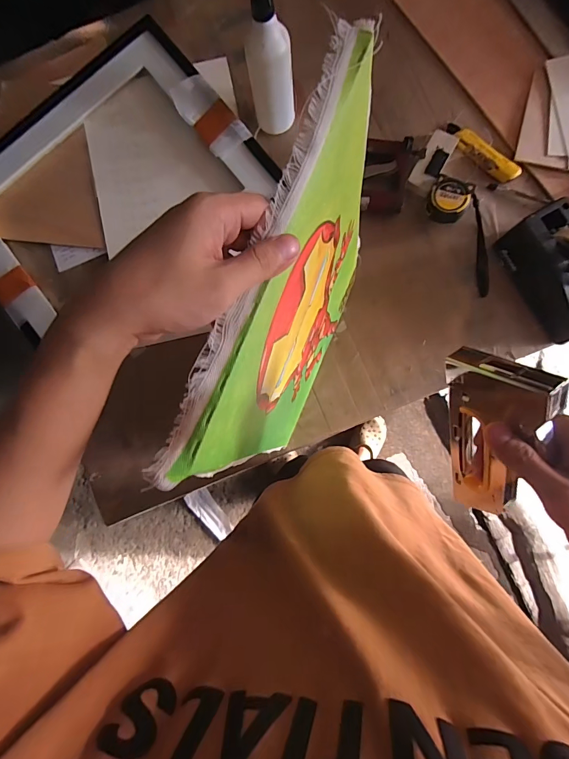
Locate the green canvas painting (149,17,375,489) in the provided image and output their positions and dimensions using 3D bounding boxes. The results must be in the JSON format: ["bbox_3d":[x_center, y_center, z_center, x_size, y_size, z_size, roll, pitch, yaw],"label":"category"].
[{"bbox_3d":[0.022,-0.062,0.438,0.026,0.417,0.320,22,87,10],"label":"green canvas painting"}]

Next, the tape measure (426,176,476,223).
[{"bbox_3d":[0.276,-0.301,0.624,0.064,0.036,0.060,0,88,3],"label":"tape measure"}]

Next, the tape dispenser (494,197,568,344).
[{"bbox_3d":[0.426,-0.163,0.566,0.082,0.109,0.197,-28,87,2],"label":"tape dispenser"}]

